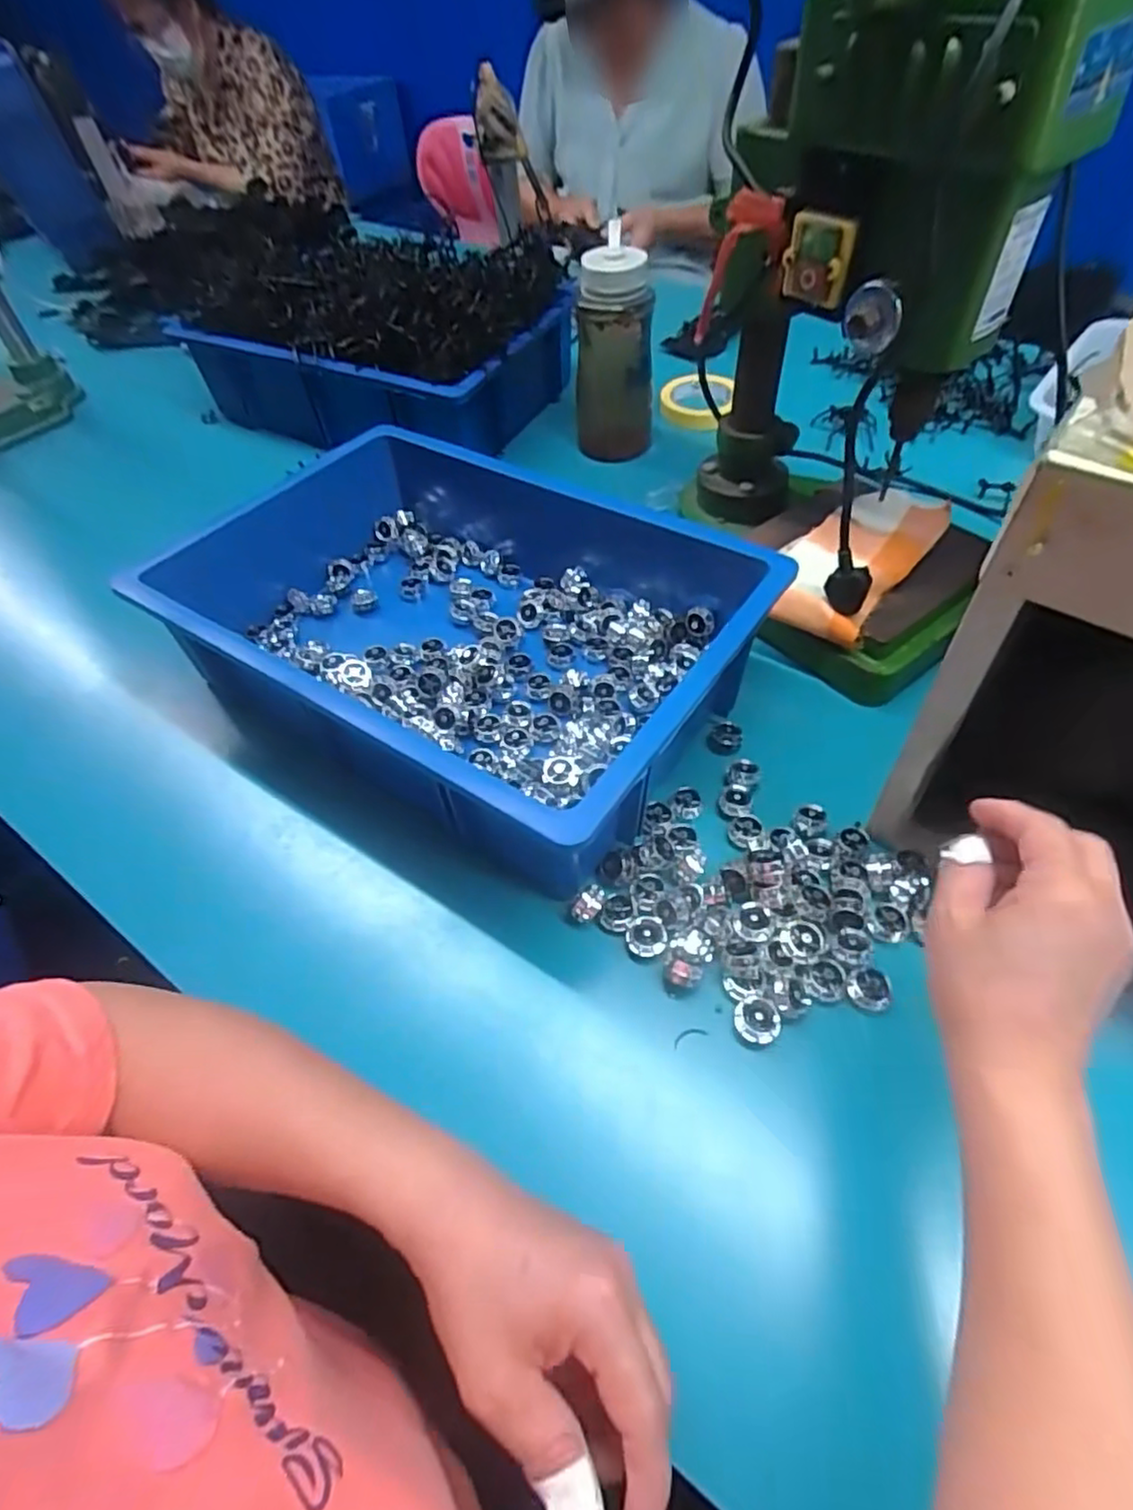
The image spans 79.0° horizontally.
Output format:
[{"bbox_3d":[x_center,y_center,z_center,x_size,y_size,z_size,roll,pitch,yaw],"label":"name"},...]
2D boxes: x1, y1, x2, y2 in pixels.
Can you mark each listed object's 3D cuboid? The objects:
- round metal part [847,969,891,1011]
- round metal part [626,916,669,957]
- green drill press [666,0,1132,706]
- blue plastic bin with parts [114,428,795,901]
[{"bbox_3d":[0.179,0.139,0.407,0.023,0.005,0.023,-2,52,2],"label":"round metal part"},{"bbox_3d":[0.050,0.114,0.432,0.025,0.008,0.024,-2,52,2],"label":"round metal part"},{"bbox_3d":[0.207,-0.343,0.433,0.210,0.540,0.251,11,53,12],"label":"green drill press"},{"bbox_3d":[-0.092,-0.122,0.581,0.468,0.124,0.337,28,59,23],"label":"blue plastic bin with parts"}]

